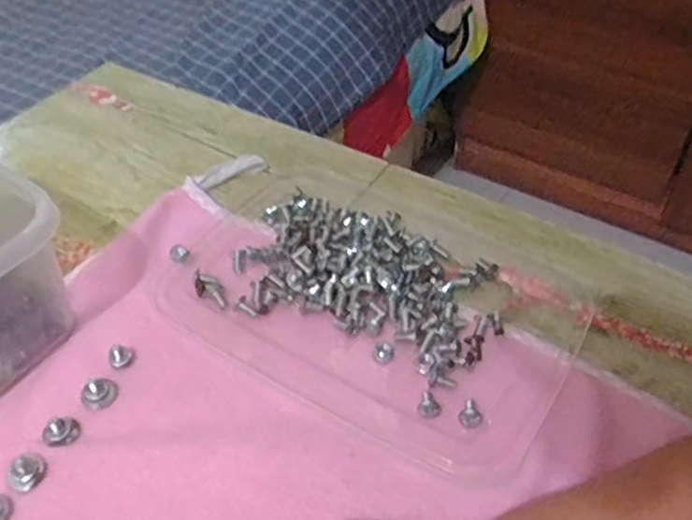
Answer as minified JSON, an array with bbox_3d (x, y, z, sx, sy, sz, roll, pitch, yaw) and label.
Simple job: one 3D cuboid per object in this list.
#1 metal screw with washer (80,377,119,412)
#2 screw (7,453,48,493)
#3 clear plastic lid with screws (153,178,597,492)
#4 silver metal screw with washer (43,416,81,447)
[{"bbox_3d":[-0.130,0.069,0.359,0.017,0.008,0.018,1,49,-1],"label":"metal screw with washer"},{"bbox_3d":[-0.155,0.102,0.328,0.016,0.007,0.018,26,53,20],"label":"screw"},{"bbox_3d":[0.018,0.015,0.415,0.236,0.016,0.175,27,53,20],"label":"clear plastic lid with screws"},{"bbox_3d":[-0.143,0.086,0.342,0.016,0.007,0.017,1,49,-1],"label":"silver metal screw with washer"}]

